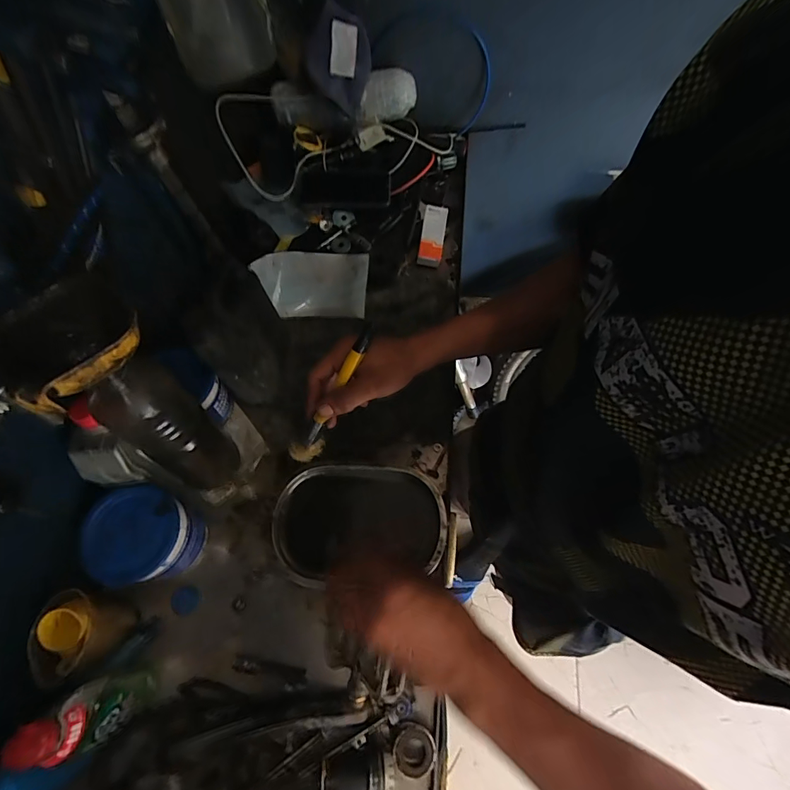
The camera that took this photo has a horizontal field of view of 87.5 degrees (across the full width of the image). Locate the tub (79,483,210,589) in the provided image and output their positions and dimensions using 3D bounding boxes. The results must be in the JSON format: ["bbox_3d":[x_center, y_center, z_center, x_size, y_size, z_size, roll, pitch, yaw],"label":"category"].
[{"bbox_3d":[-0.287,0.165,0.486,0.097,0.092,0.100,0,66,1],"label":"tub"}]

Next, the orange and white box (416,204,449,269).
[{"bbox_3d":[0.066,-0.278,0.712,0.039,0.019,0.110,9,79,5],"label":"orange and white box"}]

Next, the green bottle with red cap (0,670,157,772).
[{"bbox_3d":[-0.296,0.314,0.406,0.034,0.171,0.054,-24,68,-10],"label":"green bottle with red cap"}]

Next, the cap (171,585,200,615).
[{"bbox_3d":[-0.263,0.257,0.517,0.032,0.007,0.032,0,66,1],"label":"cap"}]

